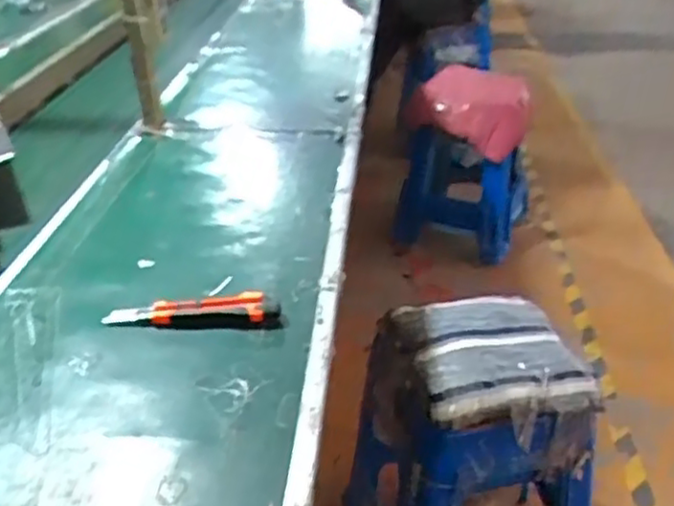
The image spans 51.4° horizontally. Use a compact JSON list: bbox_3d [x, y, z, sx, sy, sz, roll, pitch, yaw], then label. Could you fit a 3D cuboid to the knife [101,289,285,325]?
[{"bbox_3d":[-0.164,0.064,0.784,0.194,0.028,0.037,-1,32,0],"label":"knife"}]

